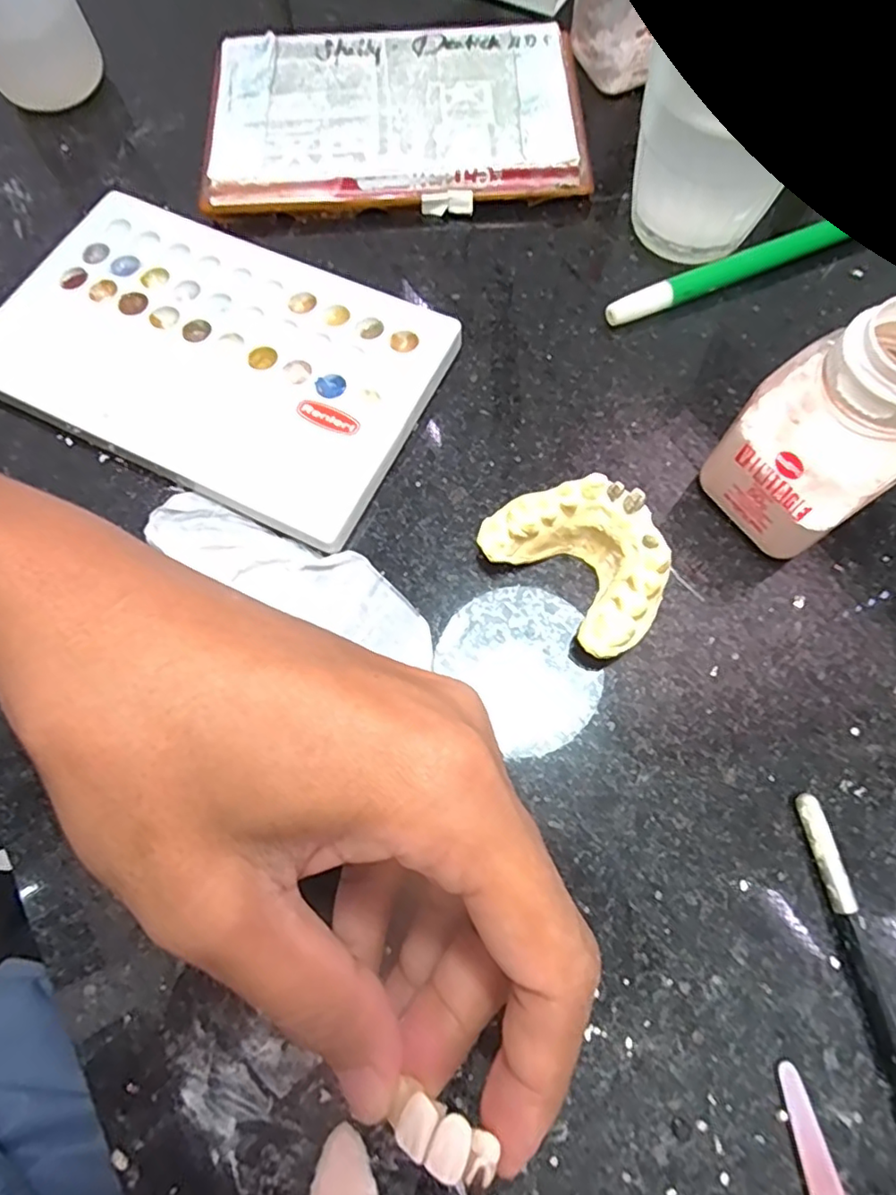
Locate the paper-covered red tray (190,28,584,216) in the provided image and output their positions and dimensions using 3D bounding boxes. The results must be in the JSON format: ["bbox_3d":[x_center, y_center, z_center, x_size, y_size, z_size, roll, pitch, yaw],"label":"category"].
[{"bbox_3d":[-0.022,-0.195,0.243,0.148,0.013,0.084,-3,72,0],"label":"paper-covered red tray"}]

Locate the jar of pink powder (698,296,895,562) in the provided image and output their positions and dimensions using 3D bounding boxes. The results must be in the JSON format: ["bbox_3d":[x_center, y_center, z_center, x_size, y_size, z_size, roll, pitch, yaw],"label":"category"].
[{"bbox_3d":[0.104,-0.043,0.164,0.036,0.068,0.040,-35,75,-9],"label":"jar of pink powder"}]

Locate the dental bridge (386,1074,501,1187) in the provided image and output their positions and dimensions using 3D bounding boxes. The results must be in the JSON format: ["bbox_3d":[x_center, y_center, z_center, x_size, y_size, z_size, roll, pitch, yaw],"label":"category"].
[{"bbox_3d":[-0.001,0.105,0.116,0.019,0.007,0.010,22,74,8],"label":"dental bridge"}]

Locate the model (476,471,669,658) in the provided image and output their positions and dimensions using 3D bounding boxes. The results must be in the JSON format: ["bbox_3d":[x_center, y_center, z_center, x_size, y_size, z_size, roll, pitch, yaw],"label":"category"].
[{"bbox_3d":[0.040,-0.012,0.178,0.037,0.026,0.054,-42,76,-11],"label":"model"}]

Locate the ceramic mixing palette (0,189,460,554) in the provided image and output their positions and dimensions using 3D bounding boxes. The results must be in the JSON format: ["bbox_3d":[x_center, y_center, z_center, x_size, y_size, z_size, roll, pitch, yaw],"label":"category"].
[{"bbox_3d":[-0.082,-0.085,0.212,0.151,0.013,0.092,25,74,9],"label":"ceramic mixing palette"}]

